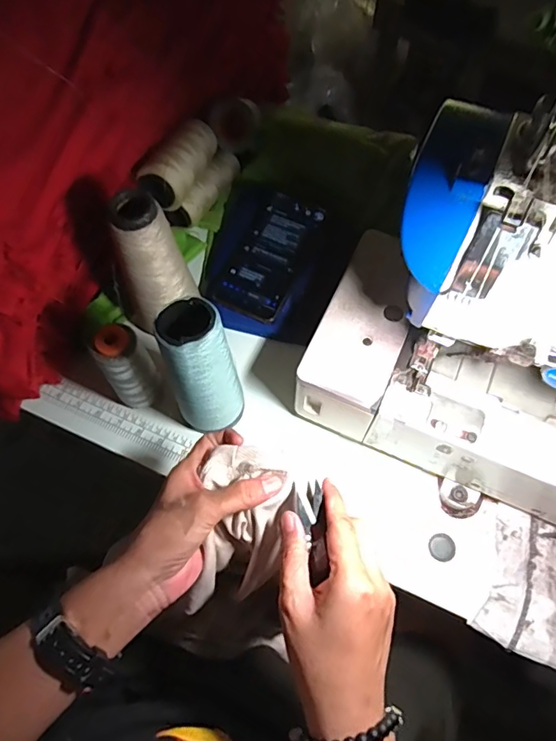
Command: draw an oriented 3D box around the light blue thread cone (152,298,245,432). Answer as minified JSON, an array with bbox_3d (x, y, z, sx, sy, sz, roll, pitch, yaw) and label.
[{"bbox_3d":[-0.067,0.004,0.449,0.059,0.179,0.059,-6,65,-2],"label":"light blue thread cone"}]

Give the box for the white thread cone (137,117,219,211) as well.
[{"bbox_3d":[-0.116,-0.239,0.573,0.053,0.048,0.120,16,66,8],"label":"white thread cone"}]

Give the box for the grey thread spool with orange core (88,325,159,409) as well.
[{"bbox_3d":[-0.143,0.001,0.485,0.042,0.114,0.033,-26,67,-11],"label":"grey thread spool with orange core"}]

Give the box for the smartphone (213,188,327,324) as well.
[{"bbox_3d":[-0.005,-0.136,0.573,0.074,0.008,0.164,23,72,8],"label":"smartphone"}]

